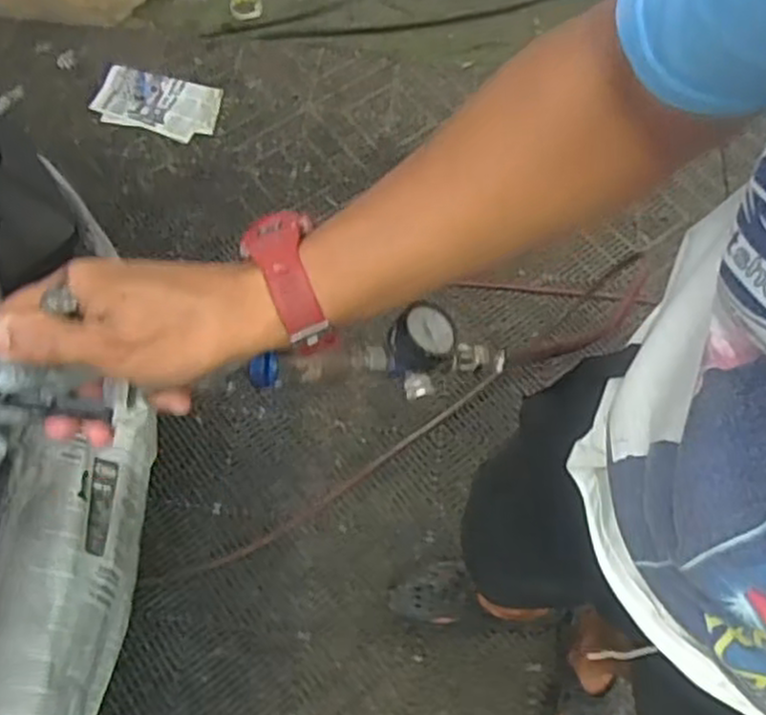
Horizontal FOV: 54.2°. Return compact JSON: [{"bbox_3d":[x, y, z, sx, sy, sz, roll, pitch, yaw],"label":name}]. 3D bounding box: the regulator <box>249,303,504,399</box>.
[{"bbox_3d":[-0.001,-0.002,0.481,0.167,0.043,0.042,-6,63,-18],"label":"regulator"}]

